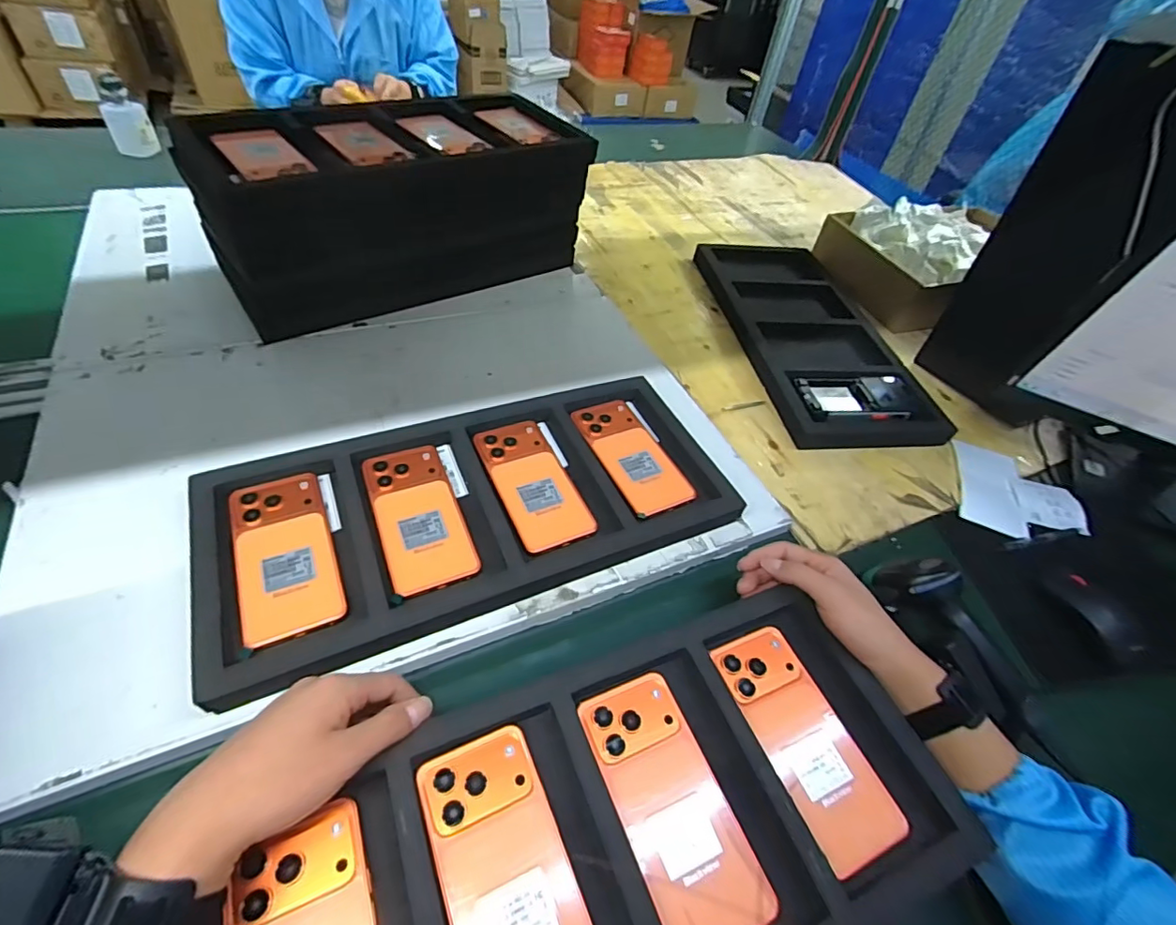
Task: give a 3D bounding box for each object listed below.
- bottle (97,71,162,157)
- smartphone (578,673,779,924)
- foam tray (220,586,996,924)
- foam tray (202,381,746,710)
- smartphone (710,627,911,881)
[{"bbox_3d":[-0.831,-0.623,0.961,0.070,0.122,0.052,-25,58,-28],"label":"bottle"},{"bbox_3d":[0.057,0.233,0.370,0.072,0.014,0.162,-14,53,-21],"label":"smartphone"},{"bbox_3d":[0.016,0.245,0.348,0.460,0.029,0.222,-16,50,-22],"label":"foam tray"},{"bbox_3d":[-0.099,0.033,0.522,0.482,0.028,0.220,-15,54,-21],"label":"foam tray"},{"bbox_3d":[0.165,0.208,0.409,0.070,0.015,0.162,-14,53,-21],"label":"smartphone"}]

